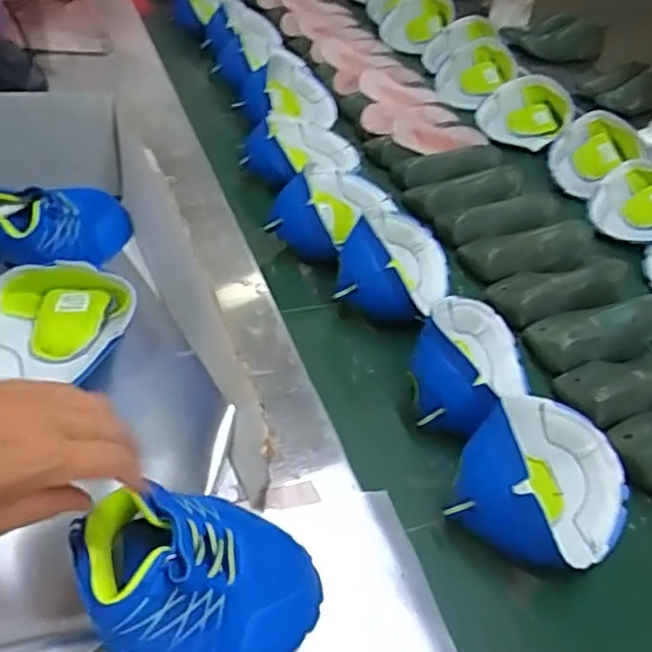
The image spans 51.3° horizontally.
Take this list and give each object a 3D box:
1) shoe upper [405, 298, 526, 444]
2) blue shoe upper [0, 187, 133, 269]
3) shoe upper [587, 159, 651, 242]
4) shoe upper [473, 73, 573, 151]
[{"bbox_3d":[0.147,0.038,0.723,0.119,0.082,0.197,23,29,13],"label":"shoe upper"},{"bbox_3d":[-0.307,-0.120,0.789,0.086,0.083,0.183,32,26,25],"label":"blue shoe upper"},{"bbox_3d":[0.502,-0.195,1.069,0.147,0.055,0.190,29,46,23],"label":"shoe upper"},{"bbox_3d":[0.371,-0.400,1.275,0.161,0.073,0.167,14,42,8],"label":"shoe upper"}]

